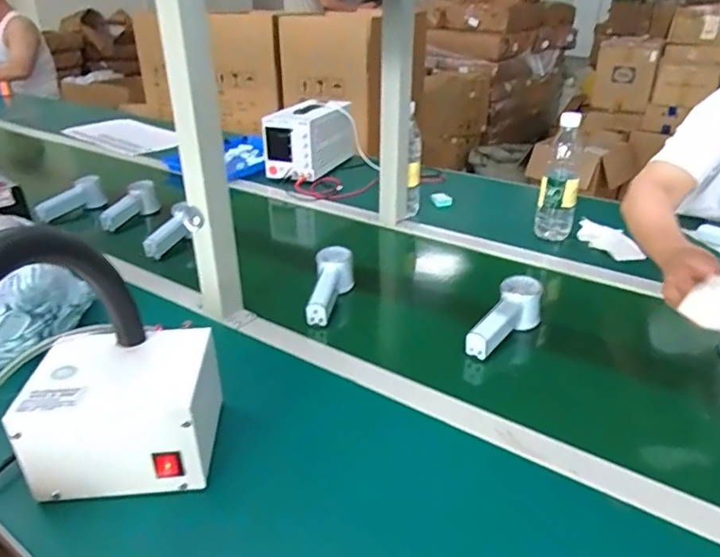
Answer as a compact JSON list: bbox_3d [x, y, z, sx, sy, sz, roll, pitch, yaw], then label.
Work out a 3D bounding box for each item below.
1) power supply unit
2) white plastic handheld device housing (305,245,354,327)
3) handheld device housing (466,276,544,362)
[{"bbox_3d":[-0.123,-0.346,1.418,0.137,0.159,0.263,14,31,26],"label":"power supply unit"},{"bbox_3d":[-0.044,0.009,0.827,0.053,0.063,0.142,3,28,6],"label":"white plastic handheld device housing"},{"bbox_3d":[0.193,0.051,0.749,0.058,0.057,0.148,19,33,32],"label":"handheld device housing"}]

